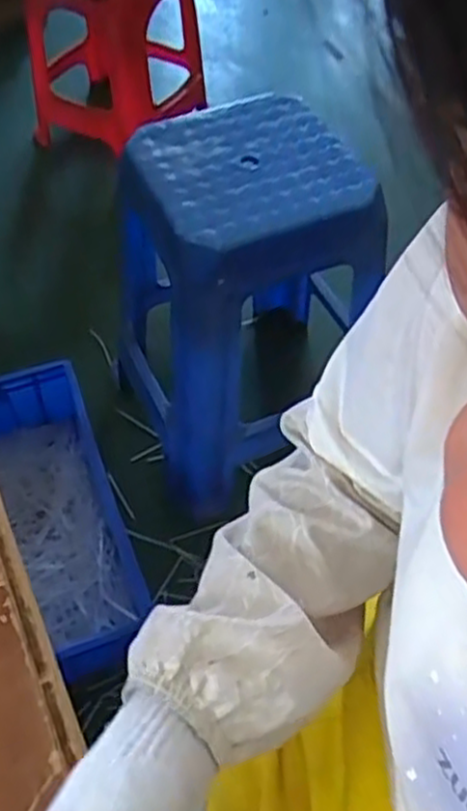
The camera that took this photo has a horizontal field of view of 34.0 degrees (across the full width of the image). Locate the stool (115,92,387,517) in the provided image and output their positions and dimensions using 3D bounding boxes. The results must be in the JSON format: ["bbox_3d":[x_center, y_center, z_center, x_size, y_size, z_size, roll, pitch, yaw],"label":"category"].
[{"bbox_3d":[0.012,-0.157,1.229,0.357,0.512,0.331,-25,57,-19],"label":"stool"}]

